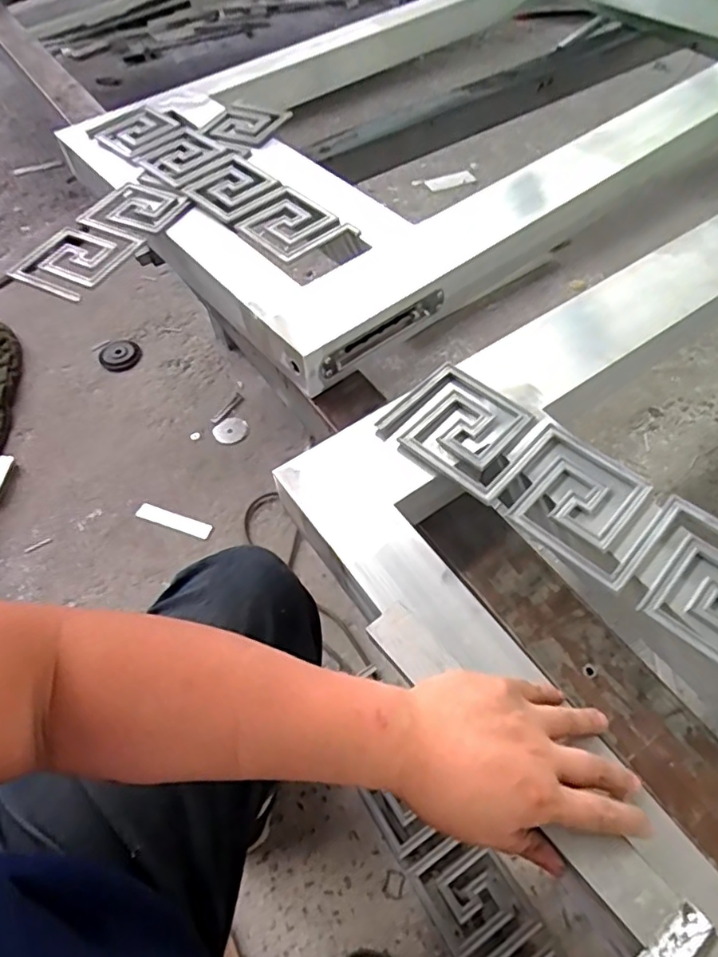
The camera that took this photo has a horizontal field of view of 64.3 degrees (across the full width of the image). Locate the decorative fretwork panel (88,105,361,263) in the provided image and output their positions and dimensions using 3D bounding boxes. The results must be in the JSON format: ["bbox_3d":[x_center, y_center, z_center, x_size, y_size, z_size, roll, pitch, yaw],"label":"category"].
[{"bbox_3d":[-0.213,-0.450,0.859,0.491,0.027,0.130,38,63,19],"label":"decorative fretwork panel"}]

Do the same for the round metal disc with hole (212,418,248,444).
[{"bbox_3d":[-0.278,-0.105,1.239,0.072,0.008,0.059,-29,74,-13],"label":"round metal disc with hole"}]

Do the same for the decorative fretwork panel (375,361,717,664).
[{"bbox_3d":[0.247,0.055,0.488,0.515,0.025,0.116,38,67,23],"label":"decorative fretwork panel"}]

